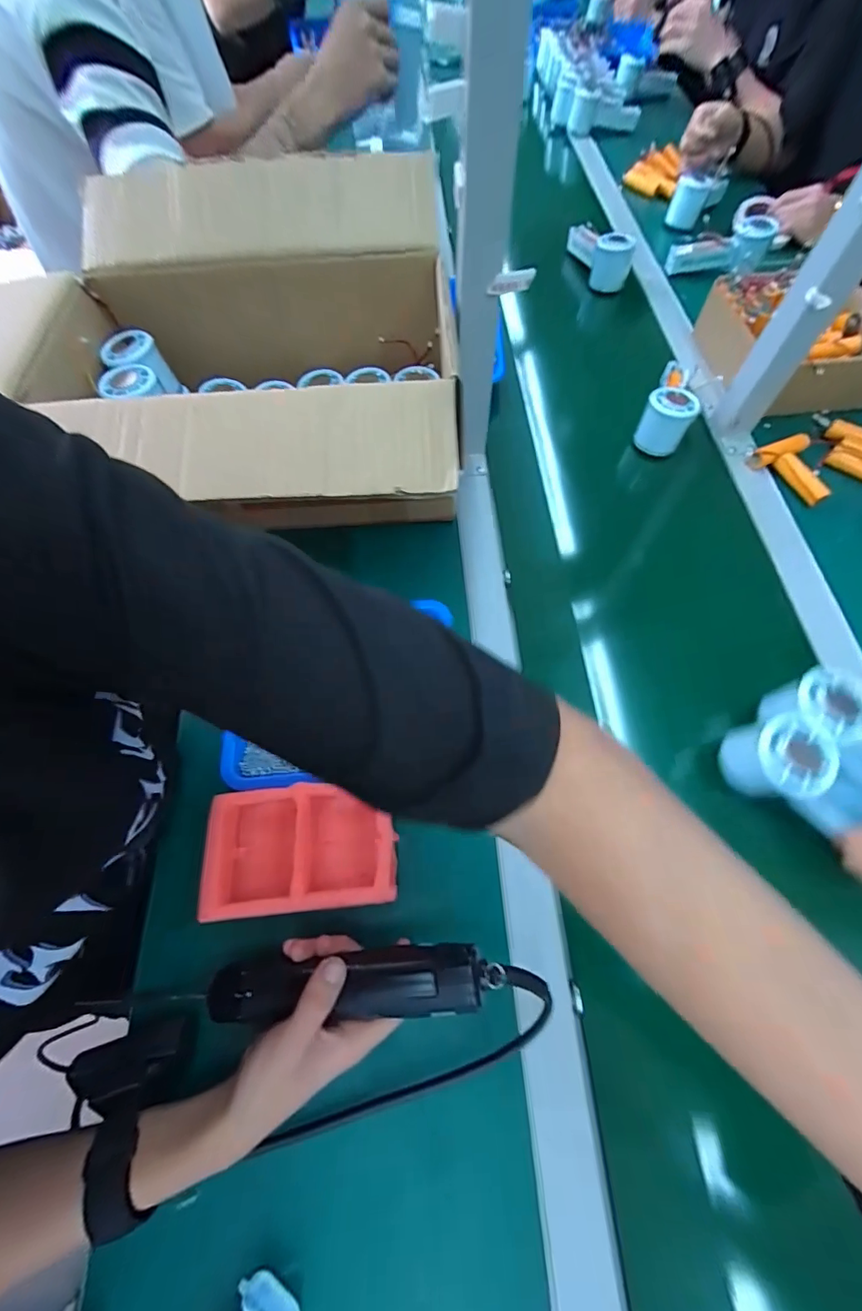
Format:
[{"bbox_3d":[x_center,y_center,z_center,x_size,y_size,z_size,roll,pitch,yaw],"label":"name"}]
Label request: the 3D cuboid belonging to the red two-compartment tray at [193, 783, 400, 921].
[{"bbox_3d":[-0.104,0.155,0.355,0.146,0.035,0.091,-6,66,-2],"label":"red two-compartment tray"}]

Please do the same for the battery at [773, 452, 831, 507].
[{"bbox_3d":[0.447,-0.214,0.531,0.020,0.019,0.069,-26,68,-10],"label":"battery"}]

